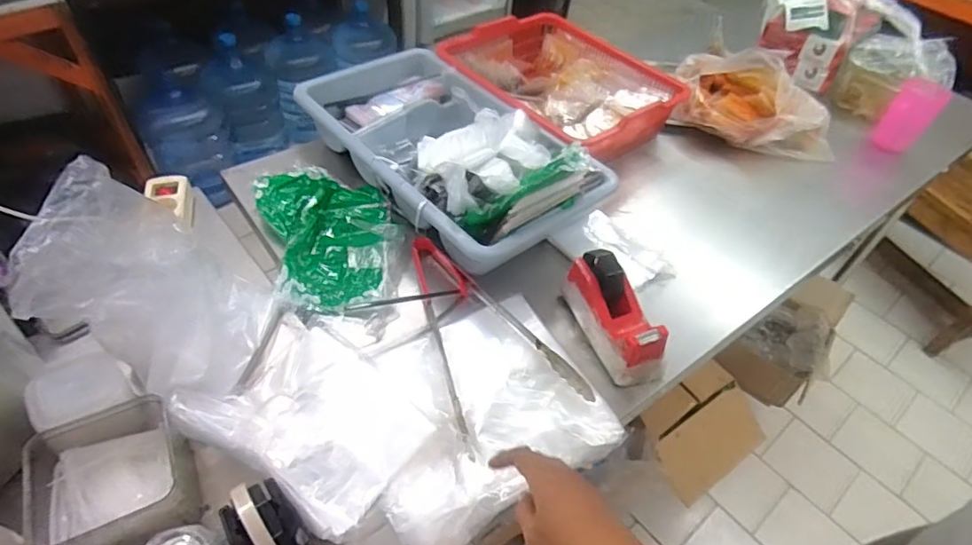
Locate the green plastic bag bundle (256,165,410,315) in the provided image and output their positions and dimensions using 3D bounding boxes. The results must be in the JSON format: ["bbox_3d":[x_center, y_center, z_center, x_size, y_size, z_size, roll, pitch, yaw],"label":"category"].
[{"bbox_3d":[-0.220,-0.062,0.797,0.178,0.032,0.292,-14,51,-17],"label":"green plastic bag bundle"}]

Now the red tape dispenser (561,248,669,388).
[{"bbox_3d":[0.163,0.053,0.699,0.061,0.080,0.170,-15,52,-19],"label":"red tape dispenser"}]

